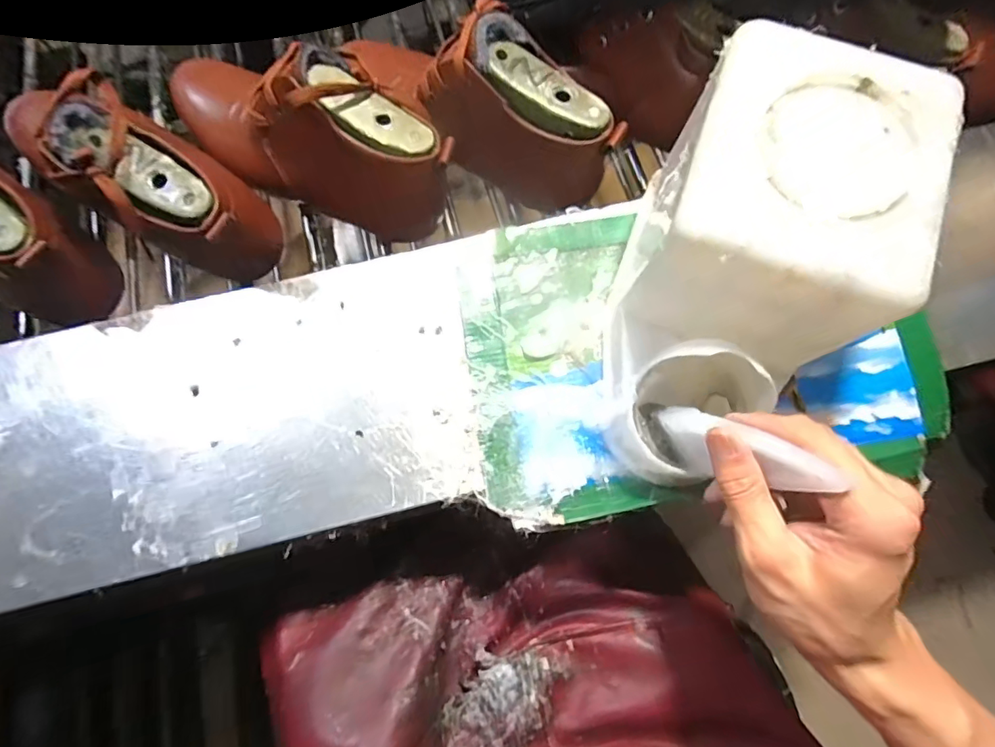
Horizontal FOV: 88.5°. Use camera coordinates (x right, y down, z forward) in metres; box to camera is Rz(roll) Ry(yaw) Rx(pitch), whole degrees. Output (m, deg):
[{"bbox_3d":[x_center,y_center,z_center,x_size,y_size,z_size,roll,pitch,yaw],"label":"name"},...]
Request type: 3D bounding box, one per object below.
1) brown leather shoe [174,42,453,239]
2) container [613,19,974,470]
[{"bbox_3d":[-0.169,-0.209,0.433,0.269,0.121,0.085,26,74,8],"label":"brown leather shoe"},{"bbox_3d":[0.151,-0.054,0.327,0.133,0.165,0.230,20,73,7],"label":"container"}]

